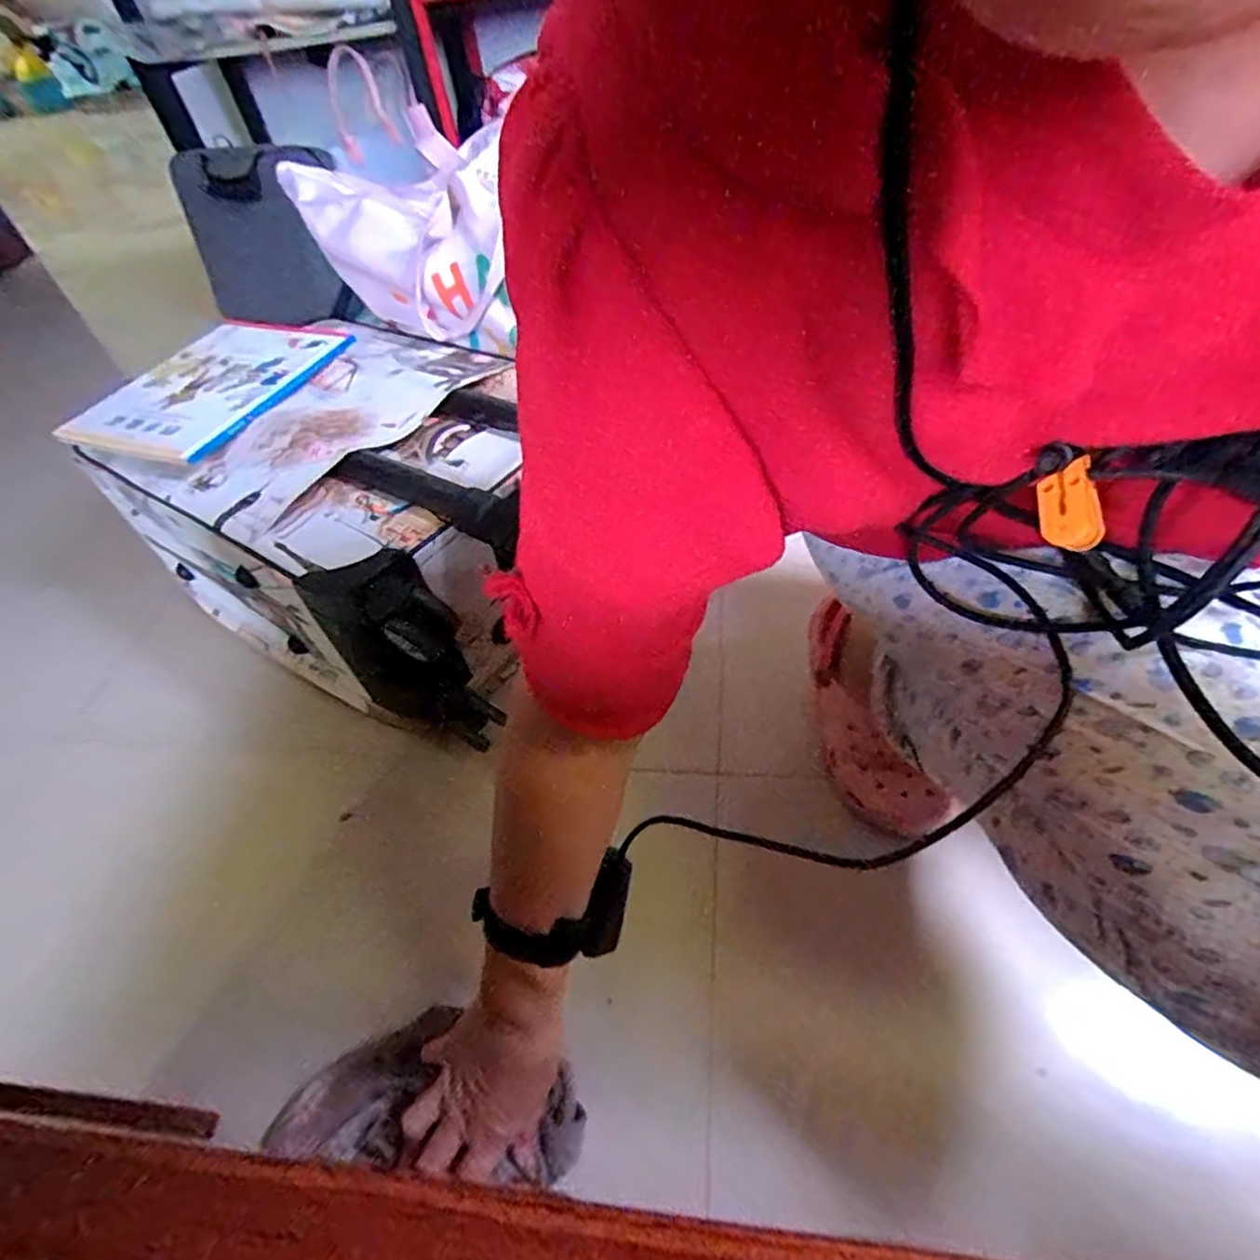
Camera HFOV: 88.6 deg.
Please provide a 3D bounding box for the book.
[{"bbox_3d":[-0.507,-0.309,0.797,0.224,0.023,0.292,17,53,14],"label":"book"}]

